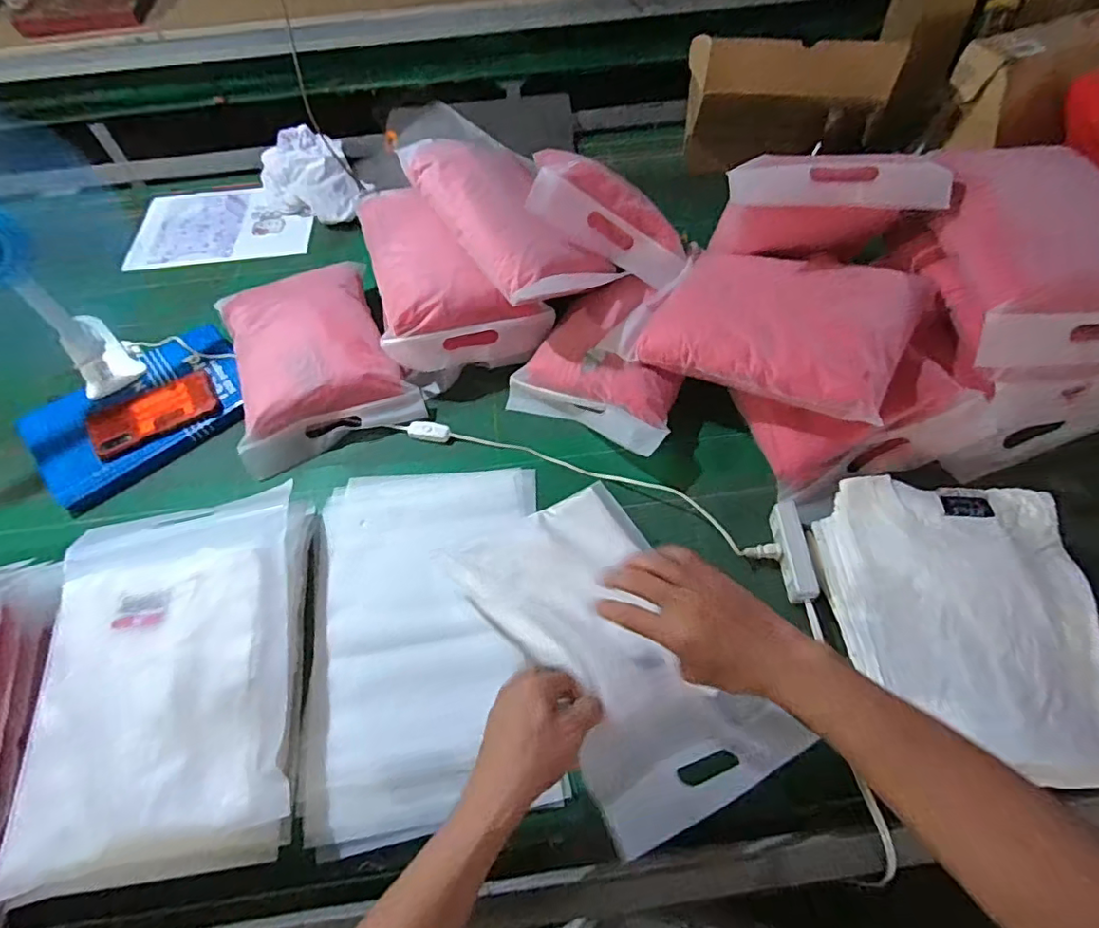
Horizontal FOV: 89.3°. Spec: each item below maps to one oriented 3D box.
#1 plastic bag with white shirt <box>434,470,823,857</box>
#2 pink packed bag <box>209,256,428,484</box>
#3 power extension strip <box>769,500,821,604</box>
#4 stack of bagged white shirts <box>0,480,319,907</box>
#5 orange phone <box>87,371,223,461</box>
[{"bbox_3d":[0.064,0.174,0.573,0.221,0.046,0.351,-11,47,-36],"label":"plastic bag with white shirt"},{"bbox_3d":[-0.326,-0.153,0.772,0.242,0.066,0.294,-17,59,-7],"label":"pink packed bag"},{"bbox_3d":[0.274,0.098,0.623,0.026,0.032,0.109,-6,59,0],"label":"power extension strip"},{"bbox_3d":[-0.381,0.208,0.575,0.235,0.074,0.354,-10,59,-3],"label":"stack of bagged white shirts"},{"bbox_3d":[-0.534,-0.070,0.753,0.155,0.010,0.083,-26,61,-12],"label":"orange phone"}]

